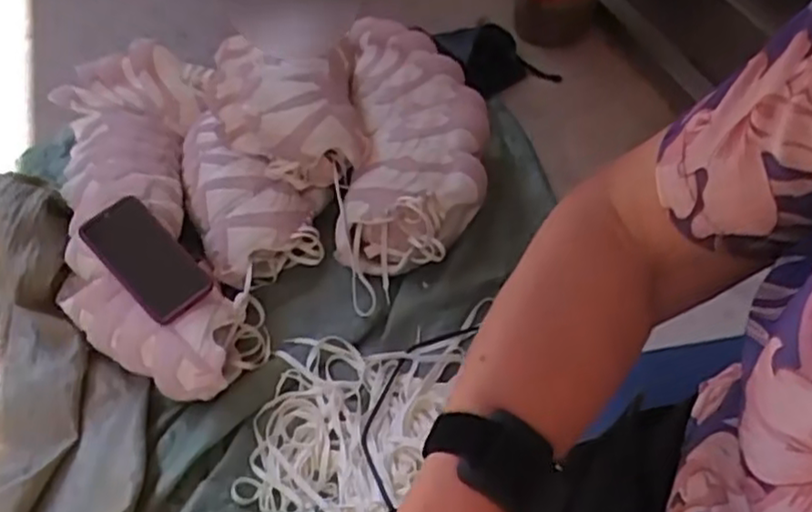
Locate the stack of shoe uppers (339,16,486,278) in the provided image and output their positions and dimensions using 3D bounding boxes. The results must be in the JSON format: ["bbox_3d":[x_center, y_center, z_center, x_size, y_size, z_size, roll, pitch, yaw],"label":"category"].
[{"bbox_3d":[0.014,-0.169,1.057,0.210,0.163,0.389,1,50,1],"label":"stack of shoe uppers"}]

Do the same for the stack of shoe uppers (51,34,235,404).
[{"bbox_3d":[-0.360,-0.058,0.985,0.241,0.148,0.555,-9,51,-8],"label":"stack of shoe uppers"}]

